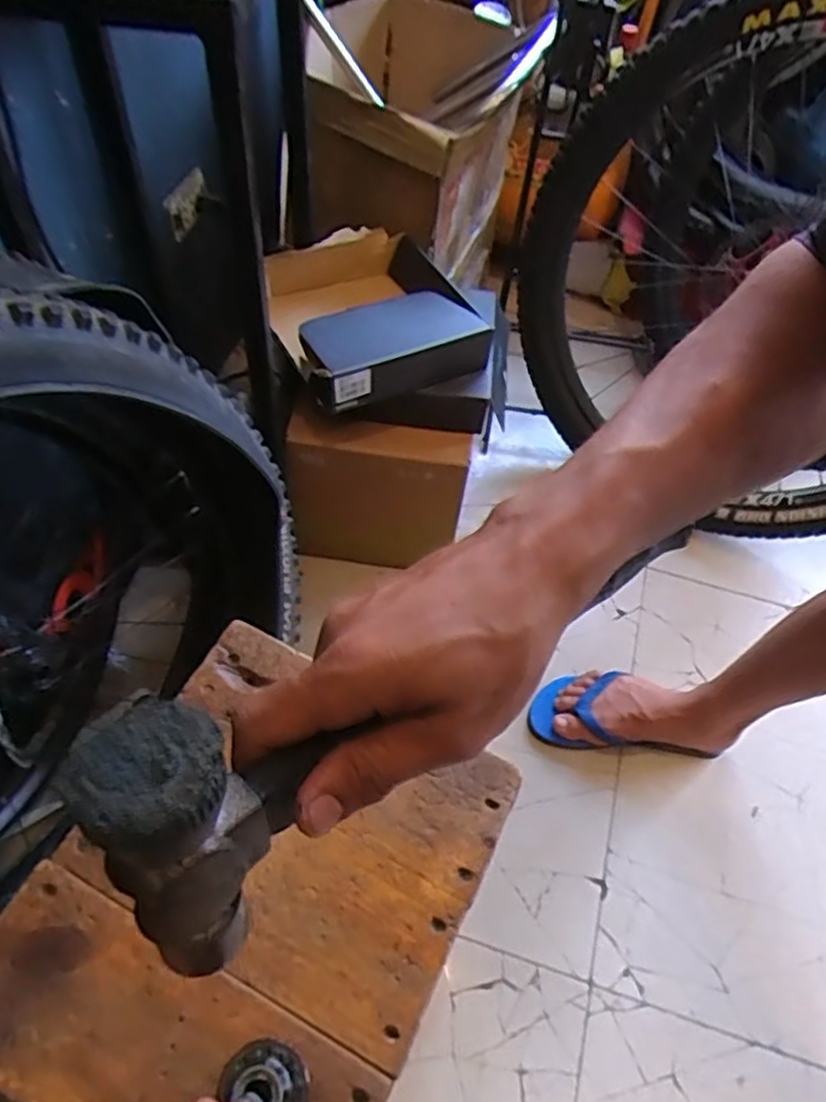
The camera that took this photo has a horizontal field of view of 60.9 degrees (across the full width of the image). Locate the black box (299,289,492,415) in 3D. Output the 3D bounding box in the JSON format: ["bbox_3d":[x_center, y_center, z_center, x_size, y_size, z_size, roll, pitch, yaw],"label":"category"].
[{"bbox_3d":[-0.029,-0.256,0.883,0.221,0.067,0.113,-20,58,-18],"label":"black box"}]

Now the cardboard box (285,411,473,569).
[{"bbox_3d":[-0.053,-0.069,0.989,0.234,0.234,0.076,4,53,-2],"label":"cardboard box"}]

